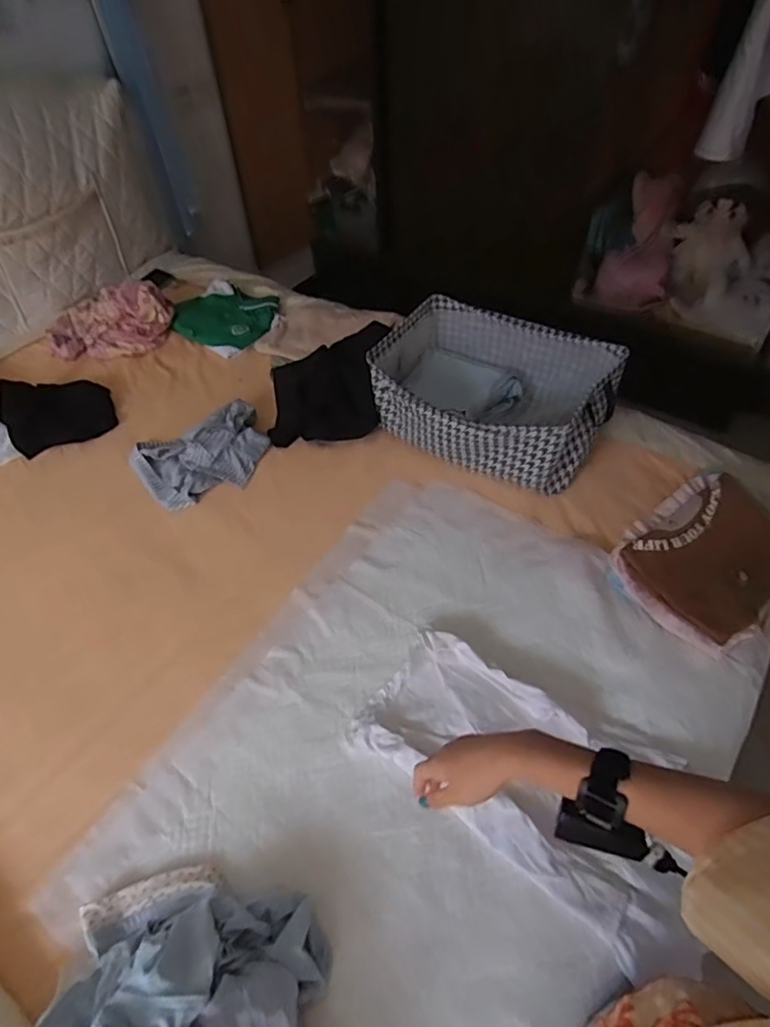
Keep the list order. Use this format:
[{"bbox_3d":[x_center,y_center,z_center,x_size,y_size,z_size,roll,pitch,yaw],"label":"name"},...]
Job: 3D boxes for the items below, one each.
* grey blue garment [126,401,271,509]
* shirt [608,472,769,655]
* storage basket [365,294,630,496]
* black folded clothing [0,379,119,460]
[{"bbox_3d":[-0.409,-0.138,1.319,0.298,0.050,0.232,-26,54,-18],"label":"grey blue garment"},{"bbox_3d":[0.601,0.067,1.057,0.359,0.062,0.253,-29,55,-20],"label":"shirt"},{"bbox_3d":[0.241,-0.273,1.335,0.503,0.195,0.380,24,54,21],"label":"storage basket"},{"bbox_3d":[-0.801,-0.254,1.418,0.237,0.068,0.214,-23,53,-16],"label":"black folded clothing"}]

